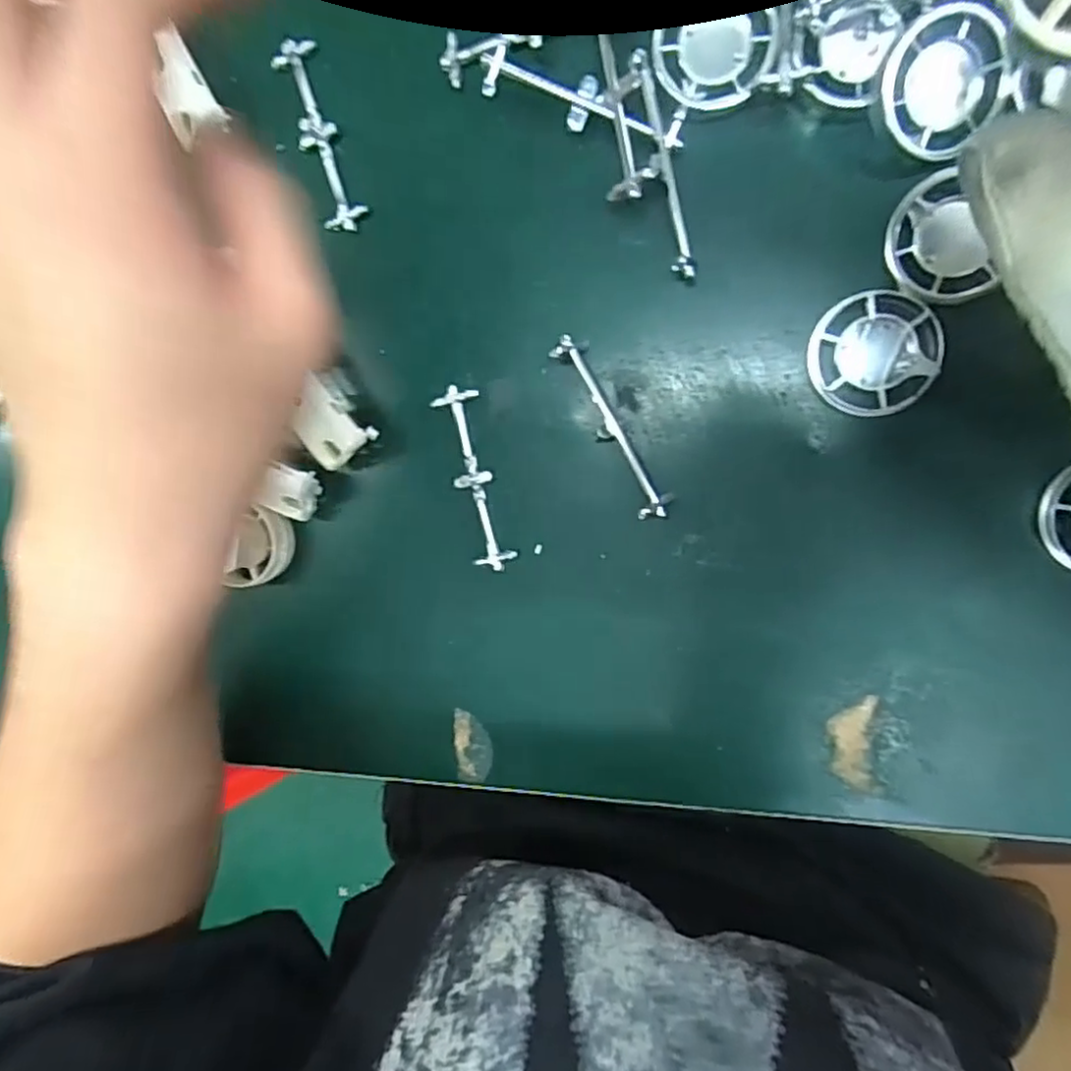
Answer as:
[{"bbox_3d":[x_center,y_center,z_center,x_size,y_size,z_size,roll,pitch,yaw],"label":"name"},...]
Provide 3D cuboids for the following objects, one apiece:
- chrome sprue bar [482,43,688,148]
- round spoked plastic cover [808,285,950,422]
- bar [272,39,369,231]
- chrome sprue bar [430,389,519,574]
[{"bbox_3d":[0.016,-0.146,0.223,0.070,0.009,0.016,22,102,11],"label":"chrome sprue bar"},{"bbox_3d":[0.110,-0.059,0.218,0.039,0.009,0.039,3,99,20],"label":"round spoked plastic cover"},{"bbox_3d":[-0.083,-0.153,0.255,0.017,0.009,0.070,-16,93,16],"label":"bar"},{"bbox_3d":[-0.024,-0.022,0.258,0.017,0.006,0.071,-12,94,16],"label":"chrome sprue bar"}]

